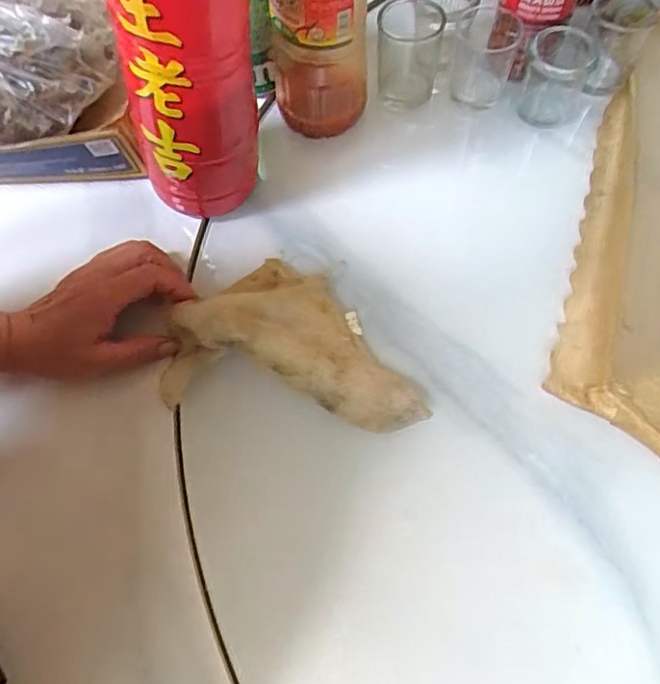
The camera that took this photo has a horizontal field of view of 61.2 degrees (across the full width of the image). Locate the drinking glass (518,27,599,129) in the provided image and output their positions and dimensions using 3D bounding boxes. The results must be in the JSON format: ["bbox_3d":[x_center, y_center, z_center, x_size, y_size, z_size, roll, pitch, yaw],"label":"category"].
[{"bbox_3d":[0.197,-0.230,0.488,0.061,0.062,0.064,19,68,11],"label":"drinking glass"}]

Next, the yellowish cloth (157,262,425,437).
[{"bbox_3d":[-0.023,-0.011,0.392,0.175,0.053,0.118,7,66,6],"label":"yellowish cloth"}]

